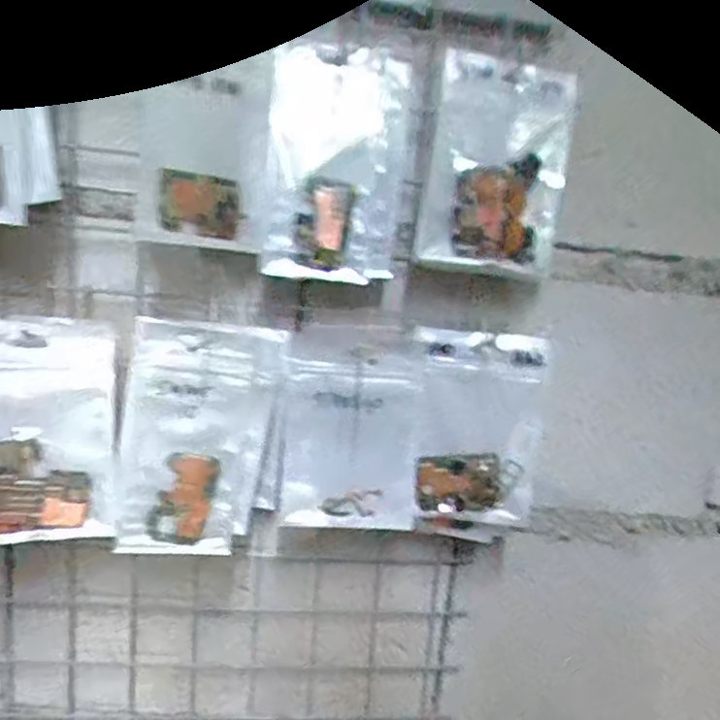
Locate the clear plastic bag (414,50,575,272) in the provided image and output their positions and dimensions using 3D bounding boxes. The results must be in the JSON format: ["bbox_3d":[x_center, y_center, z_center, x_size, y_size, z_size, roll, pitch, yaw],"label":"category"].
[{"bbox_3d":[0.104,-0.147,0.483,0.105,0.145,0.028,5,11,-5],"label":"clear plastic bag"}]

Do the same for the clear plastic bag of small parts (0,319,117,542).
[{"bbox_3d":[-0.228,0.049,0.441,0.110,0.149,0.014,3,11,-17],"label":"clear plastic bag of small parts"}]

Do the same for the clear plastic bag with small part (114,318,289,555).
[{"bbox_3d":[-0.122,0.059,0.476,0.108,0.165,0.037,-1,12,-32],"label":"clear plastic bag with small part"}]

